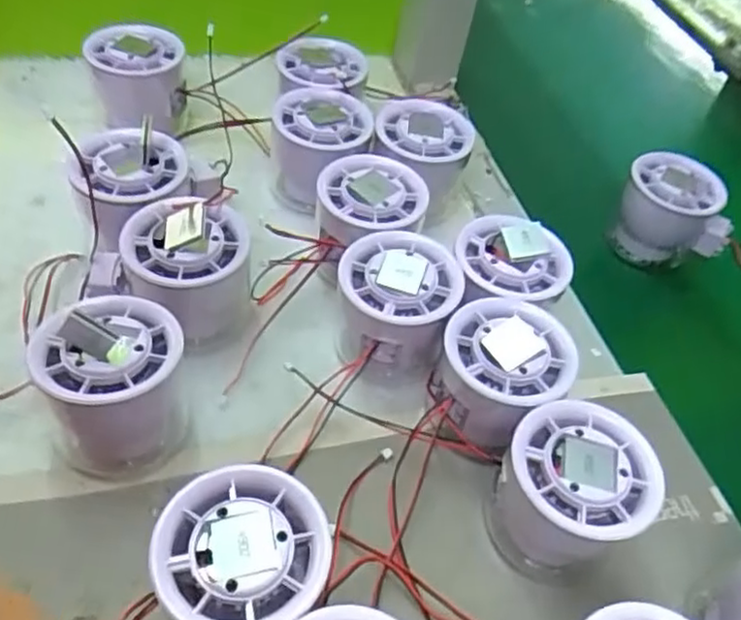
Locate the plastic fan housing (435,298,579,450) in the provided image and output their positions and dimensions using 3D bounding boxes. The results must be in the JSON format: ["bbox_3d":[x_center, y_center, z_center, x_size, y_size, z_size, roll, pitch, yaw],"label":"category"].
[{"bbox_3d":[0.059,0.033,0.319,0.055,0.060,0.054,6,48,-7],"label":"plastic fan housing"}]

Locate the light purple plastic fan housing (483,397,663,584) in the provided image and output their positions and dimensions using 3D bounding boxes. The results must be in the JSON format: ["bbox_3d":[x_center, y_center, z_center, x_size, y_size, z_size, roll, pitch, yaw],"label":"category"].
[{"bbox_3d":[0.080,0.077,0.284,0.055,0.055,0.054,6,48,-7],"label":"light purple plastic fan housing"}]

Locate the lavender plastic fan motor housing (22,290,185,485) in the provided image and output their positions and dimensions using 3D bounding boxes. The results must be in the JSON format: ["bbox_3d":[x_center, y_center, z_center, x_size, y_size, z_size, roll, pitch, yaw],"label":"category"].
[{"bbox_3d":[-0.107,0.029,0.291,0.058,0.064,0.060,-15,52,-21],"label":"lavender plastic fan motor housing"}]

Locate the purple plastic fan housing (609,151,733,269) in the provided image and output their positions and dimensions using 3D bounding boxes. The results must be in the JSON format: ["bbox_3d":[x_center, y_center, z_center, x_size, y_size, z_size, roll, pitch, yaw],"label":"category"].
[{"bbox_3d":[0.192,-0.060,0.444,0.069,0.058,0.047,22,49,11],"label":"purple plastic fan housing"}]

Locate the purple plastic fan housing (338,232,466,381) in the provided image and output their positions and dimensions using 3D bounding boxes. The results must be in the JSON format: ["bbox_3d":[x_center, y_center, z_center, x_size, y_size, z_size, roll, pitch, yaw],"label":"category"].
[{"bbox_3d":[0.012,0.000,0.340,0.057,0.054,0.058,4,48,-5],"label":"purple plastic fan housing"}]

